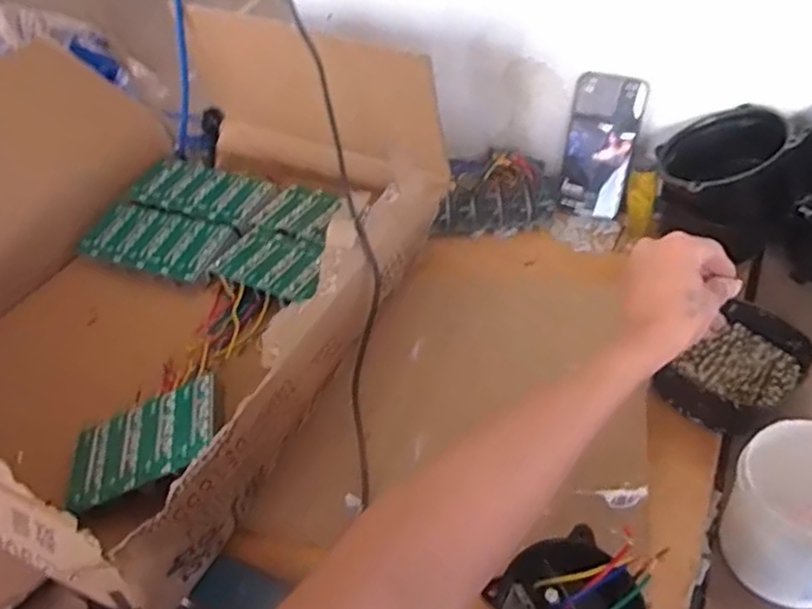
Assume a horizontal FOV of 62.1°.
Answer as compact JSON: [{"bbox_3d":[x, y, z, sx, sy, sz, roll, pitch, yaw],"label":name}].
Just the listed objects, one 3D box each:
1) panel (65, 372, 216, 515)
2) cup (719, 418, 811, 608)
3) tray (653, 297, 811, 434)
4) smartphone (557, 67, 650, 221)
[{"bbox_3d":[-0.208,0.109,0.530,0.126,0.006,0.079,-24,45,8],"label":"panel"},{"bbox_3d":[0.286,0.151,0.487,0.092,0.102,0.094,-4,44,3],"label":"cup"},{"bbox_3d":[0.300,0.062,0.610,0.132,0.047,0.090,-34,50,-25],"label":"tray"},{"bbox_3d":[0.229,-0.185,0.796,0.078,0.161,0.014,18,28,23],"label":"smartphone"}]

